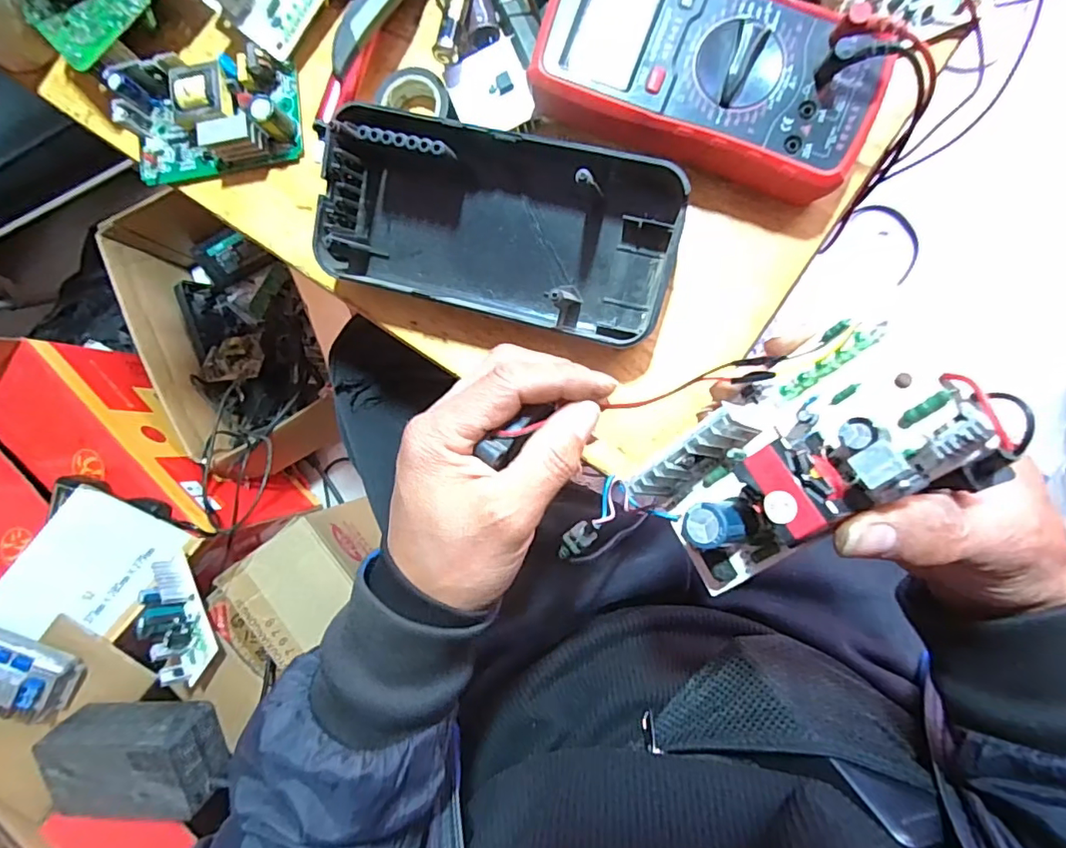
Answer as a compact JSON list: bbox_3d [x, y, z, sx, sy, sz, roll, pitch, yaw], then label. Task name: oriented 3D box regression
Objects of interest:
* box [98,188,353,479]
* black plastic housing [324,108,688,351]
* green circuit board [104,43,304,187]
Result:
[{"bbox_3d":[-0.481,-0.141,0.862,0.182,0.180,0.445,-25,86,8],"label":"box"},{"bbox_3d":[-0.023,-0.120,0.318,0.209,0.059,0.099,15,92,9],"label":"black plastic housing"},{"bbox_3d":[-0.222,-0.212,0.367,0.118,0.030,0.069,-7,89,9],"label":"green circuit board"}]

